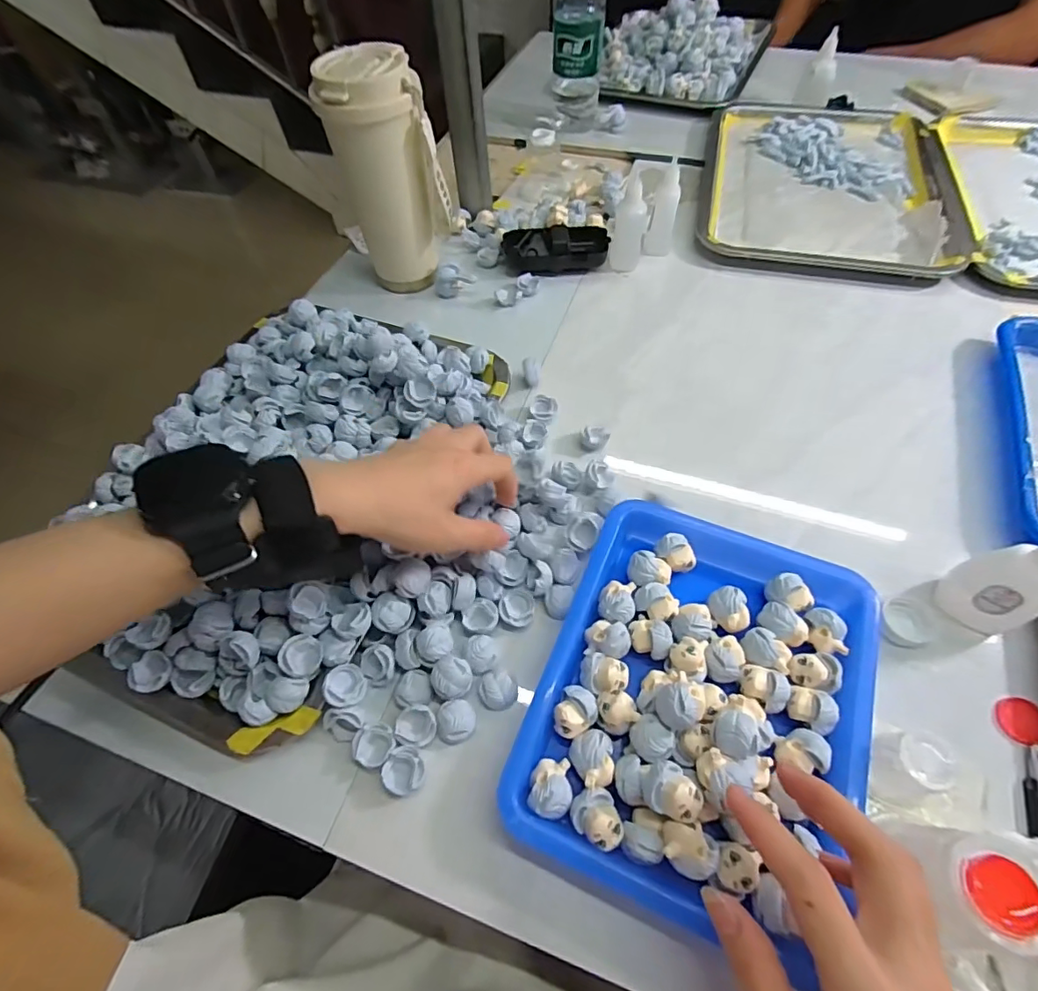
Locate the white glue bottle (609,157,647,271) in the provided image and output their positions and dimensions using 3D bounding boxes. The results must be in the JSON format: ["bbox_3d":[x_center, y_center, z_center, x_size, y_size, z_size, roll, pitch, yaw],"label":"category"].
[{"bbox_3d":[0.113,-0.277,0.524,0.031,0.091,0.027,16,59,14],"label":"white glue bottle"}]

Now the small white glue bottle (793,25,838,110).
[{"bbox_3d":[0.397,-0.558,0.680,0.043,0.080,0.028,17,60,14],"label":"small white glue bottle"}]

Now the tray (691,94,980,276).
[{"bbox_3d":[0.366,-0.381,0.619,0.272,0.023,0.352,11,58,10],"label":"tray"}]

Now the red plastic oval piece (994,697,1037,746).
[{"bbox_3d":[0.293,0.131,0.301,0.023,0.006,0.025,17,61,15],"label":"red plastic oval piece"}]

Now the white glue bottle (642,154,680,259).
[{"bbox_3d":[0.151,-0.298,0.539,0.028,0.086,0.024,9,58,9],"label":"white glue bottle"}]

